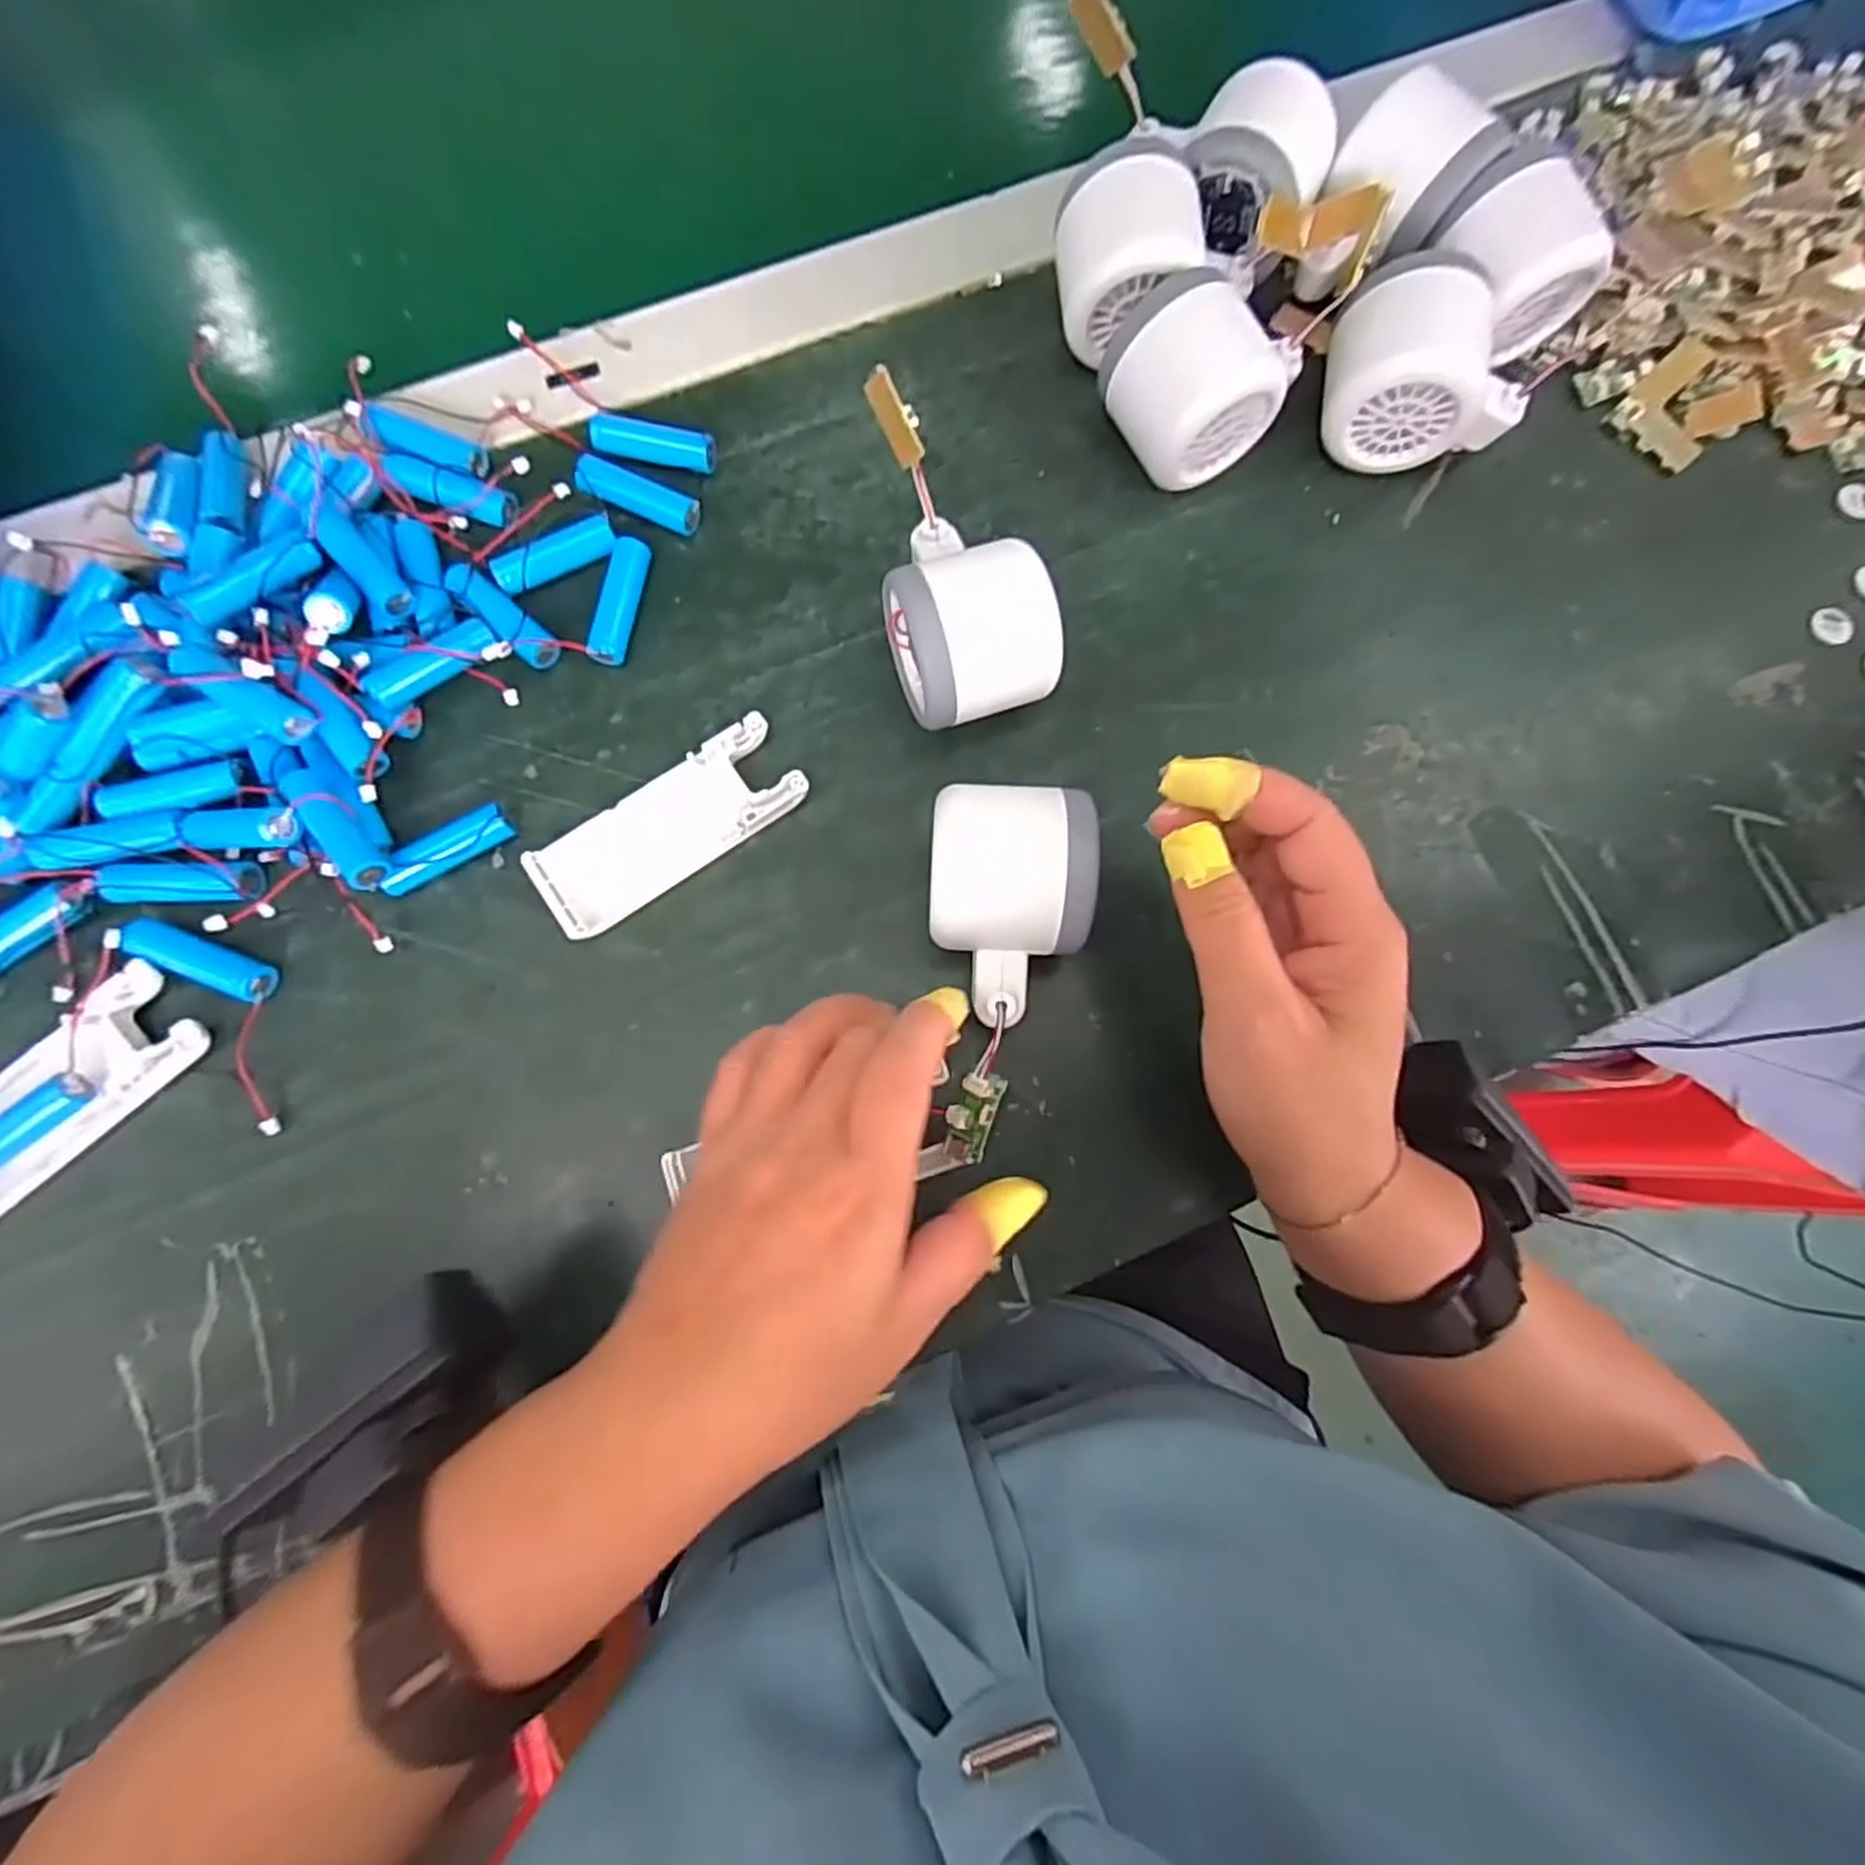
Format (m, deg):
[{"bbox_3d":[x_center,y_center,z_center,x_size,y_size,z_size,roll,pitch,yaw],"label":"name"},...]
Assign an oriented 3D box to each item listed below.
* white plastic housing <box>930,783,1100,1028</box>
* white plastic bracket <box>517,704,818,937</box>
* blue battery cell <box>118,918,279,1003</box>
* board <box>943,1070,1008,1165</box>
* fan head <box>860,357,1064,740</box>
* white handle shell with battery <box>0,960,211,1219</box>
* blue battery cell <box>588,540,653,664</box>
[{"bbox_3d":[0.026,-0.008,0.284,0.054,0.058,0.078,2,81,-2],"label":"white plastic housing"},{"bbox_3d":[-0.102,-0.041,0.309,0.105,0.011,0.039,-35,84,-7],"label":"white plastic bracket"},{"bbox_3d":[-0.267,0.011,0.289,0.049,0.015,0.014,24,81,2],"label":"blue battery cell"},{"bbox_3d":[0.014,0.064,0.274,0.016,0.005,0.032,20,98,1],"label":"board"},{"bbox_3d":[0.003,-0.139,0.306,0.061,0.058,0.120,-17,82,-5],"label":"fan head"},{"bbox_3d":[-0.310,0.060,0.280,0.101,0.015,0.040,-44,85,-8],"label":"white handle shell with battery"},{"bbox_3d":[-0.127,-0.135,0.322,0.012,0.012,0.052,10,81,0],"label":"blue battery cell"}]

